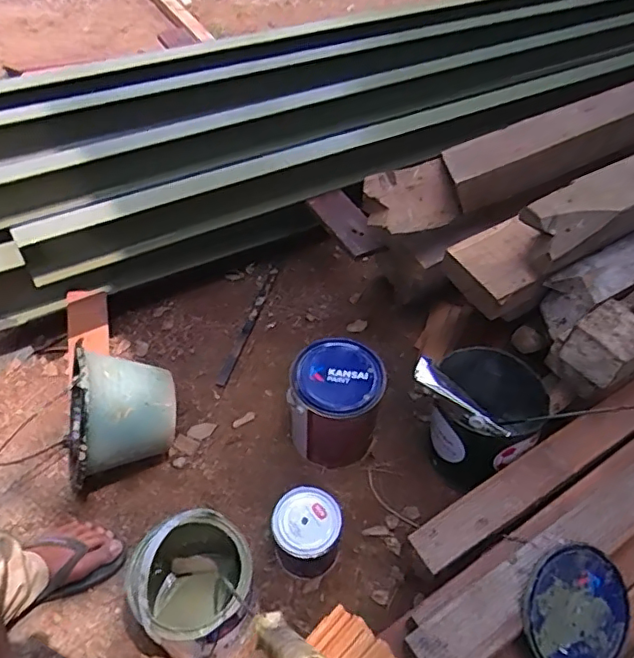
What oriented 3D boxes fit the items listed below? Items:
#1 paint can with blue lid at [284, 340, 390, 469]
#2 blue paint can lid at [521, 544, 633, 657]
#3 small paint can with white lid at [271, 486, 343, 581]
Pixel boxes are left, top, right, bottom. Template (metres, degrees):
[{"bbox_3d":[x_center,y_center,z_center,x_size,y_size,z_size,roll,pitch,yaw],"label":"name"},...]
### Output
[{"bbox_3d":[0.034,0.142,1.033,0.157,0.203,0.152,1,52,-1],"label":"paint can with blue lid"},{"bbox_3d":[0.322,0.352,0.695,0.153,0.015,0.155,3,81,-21],"label":"blue paint can lid"},{"bbox_3d":[-0.017,0.337,0.918,0.105,0.128,0.104,1,52,-1],"label":"small paint can with white lid"}]

